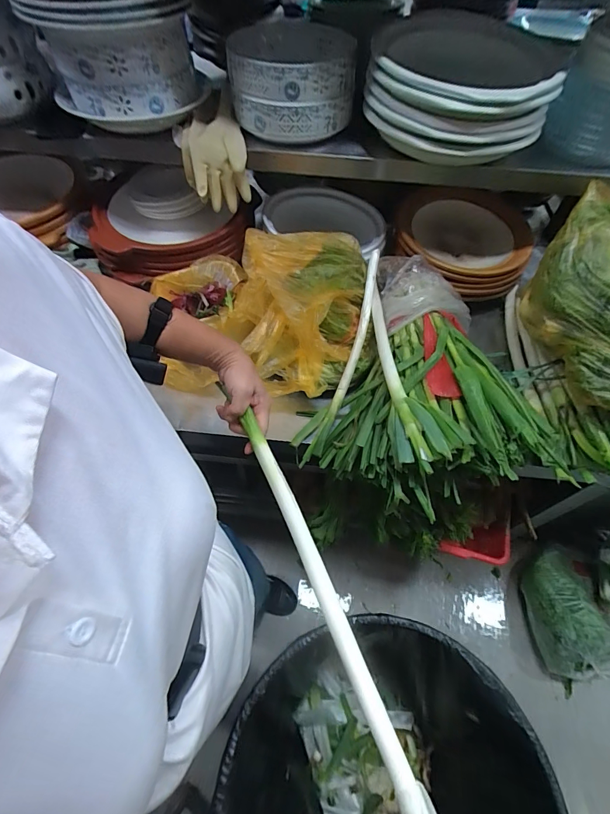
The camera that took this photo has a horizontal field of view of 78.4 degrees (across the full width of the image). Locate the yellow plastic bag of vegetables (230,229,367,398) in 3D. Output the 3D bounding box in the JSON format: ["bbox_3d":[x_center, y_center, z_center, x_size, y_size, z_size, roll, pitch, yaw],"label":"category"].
[{"bbox_3d":[-0.006,-0.204,0.756,0.260,0.167,0.323,7,57,3],"label":"yellow plastic bag of vegetables"}]

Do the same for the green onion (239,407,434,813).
[{"bbox_3d":[0.047,0.243,0.337,0.029,0.023,0.615,-18,52,-13],"label":"green onion"}]

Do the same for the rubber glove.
[{"bbox_3d":[-0.197,-0.532,0.820,0.132,0.121,0.136,-12,58,-9],"label":"rubber glove"}]

